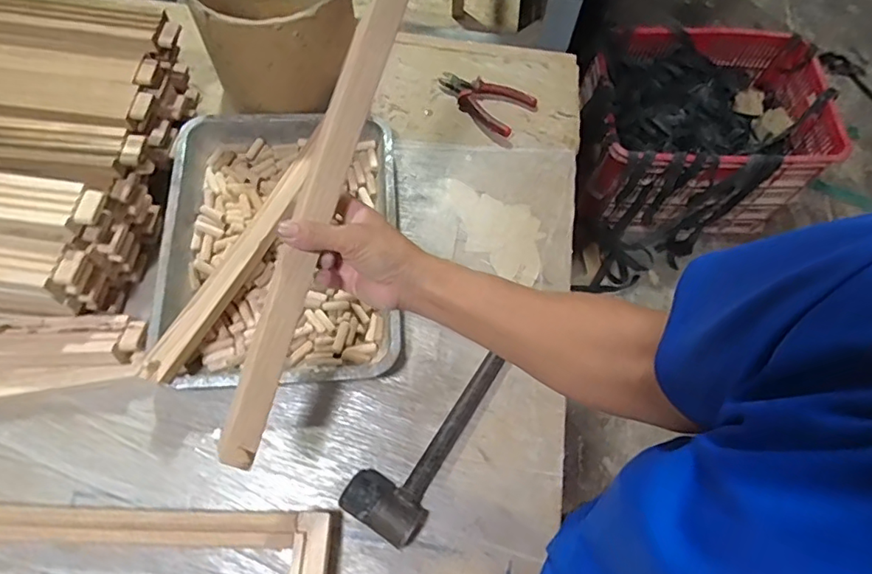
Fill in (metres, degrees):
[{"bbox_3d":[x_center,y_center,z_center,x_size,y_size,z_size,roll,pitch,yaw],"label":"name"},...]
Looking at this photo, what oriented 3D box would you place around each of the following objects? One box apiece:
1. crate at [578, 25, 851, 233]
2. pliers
[{"bbox_3d":[0.721,-0.433,1.563,0.632,0.340,0.460,4,67,-1],"label":"crate"},{"bbox_3d":[0.074,-0.299,0.849,0.144,0.018,0.091,33,69,11],"label":"pliers"}]

